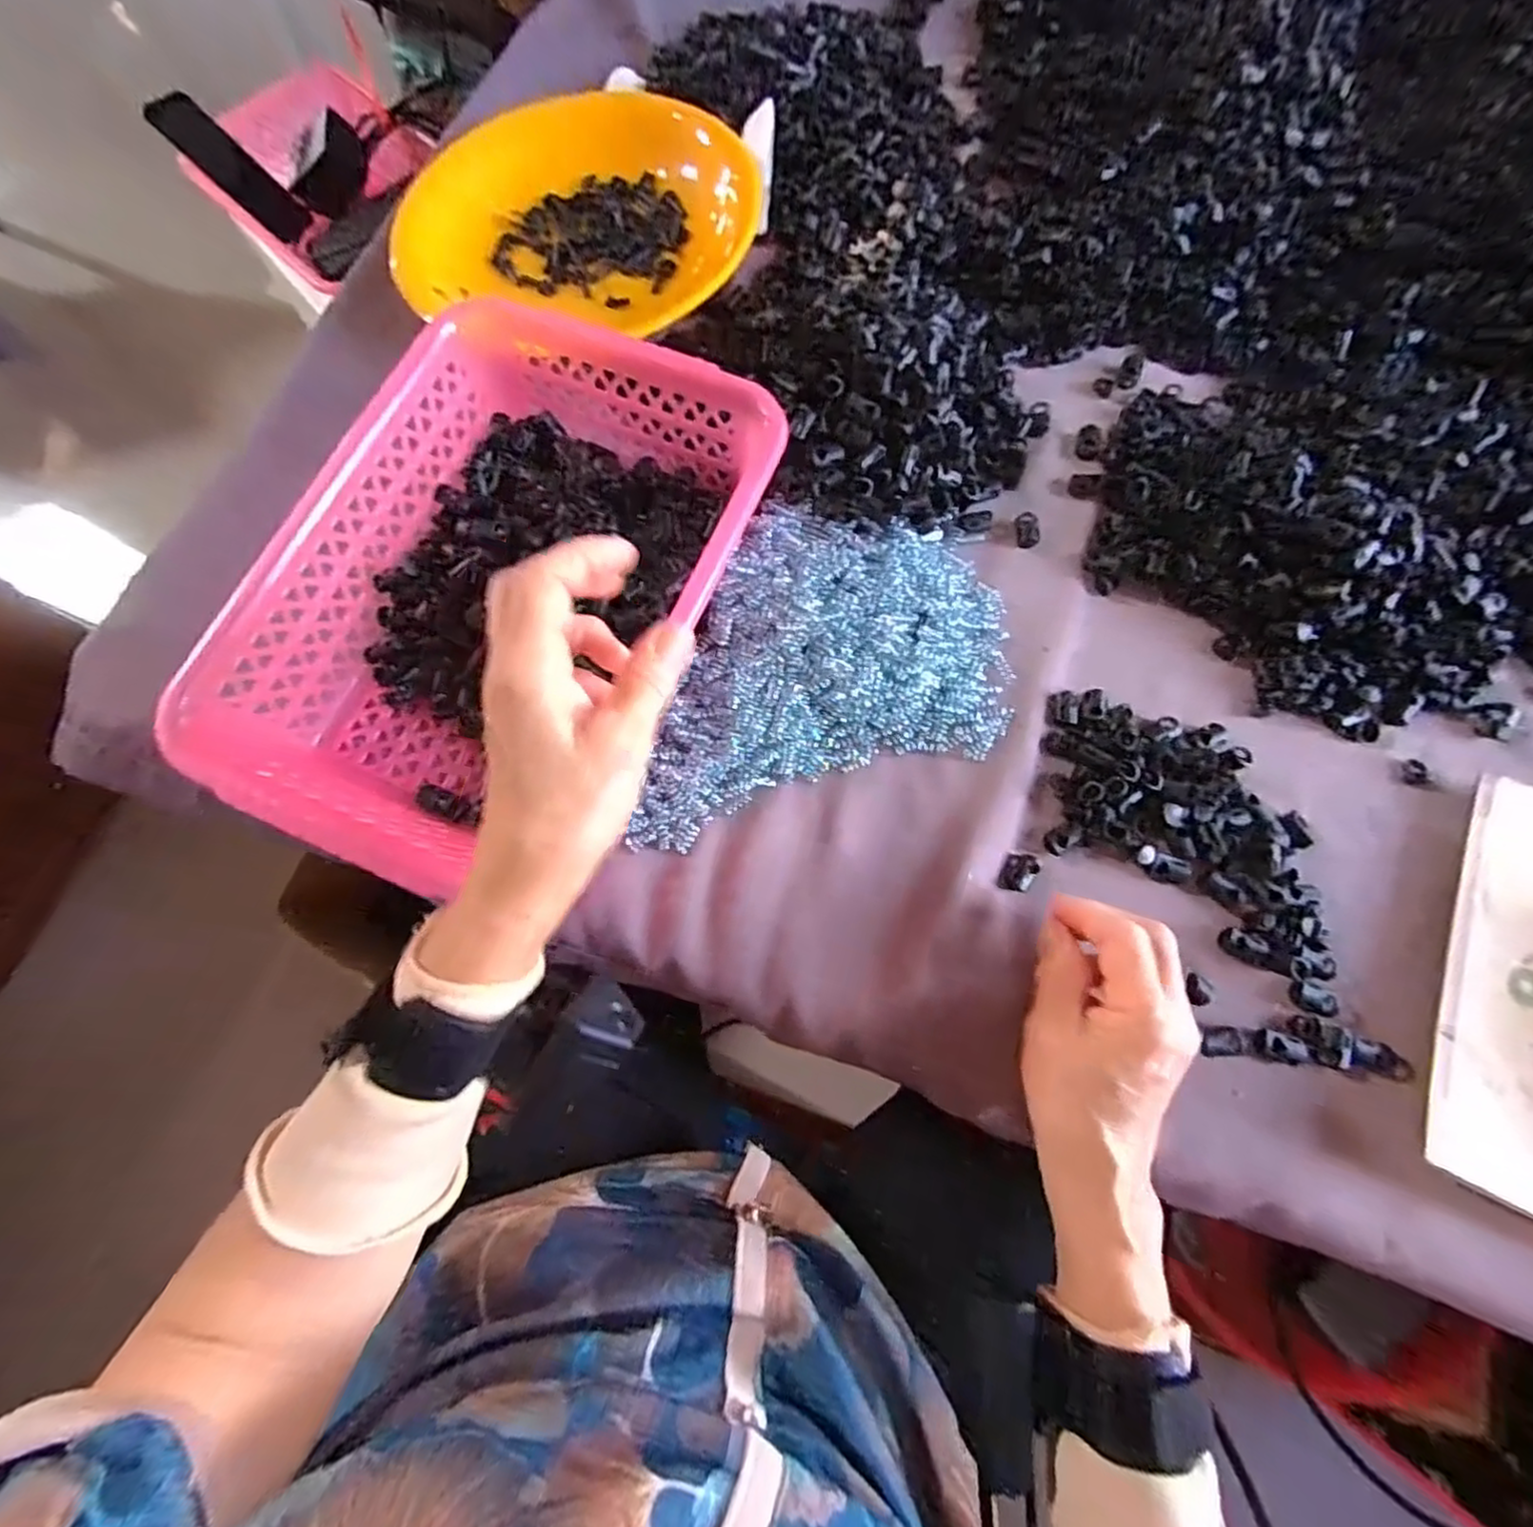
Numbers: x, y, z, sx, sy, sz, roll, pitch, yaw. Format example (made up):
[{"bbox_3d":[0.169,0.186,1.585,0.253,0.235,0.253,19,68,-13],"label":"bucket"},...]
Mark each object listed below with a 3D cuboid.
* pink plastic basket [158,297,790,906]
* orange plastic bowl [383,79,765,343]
[{"bbox_3d":[-0.138,-0.093,0.372,0.215,0.064,0.305,24,76,7],"label":"pink plastic basket"},{"bbox_3d":[-0.128,-0.381,0.473,0.247,0.050,0.202,11,75,4],"label":"orange plastic bowl"}]

